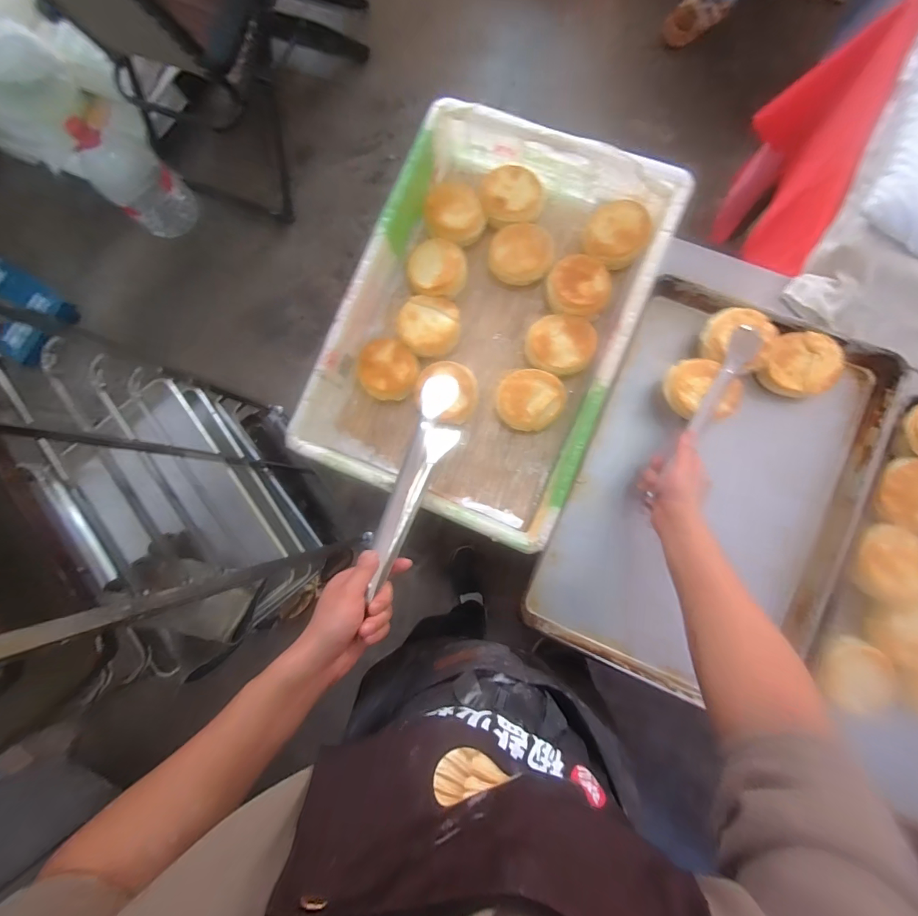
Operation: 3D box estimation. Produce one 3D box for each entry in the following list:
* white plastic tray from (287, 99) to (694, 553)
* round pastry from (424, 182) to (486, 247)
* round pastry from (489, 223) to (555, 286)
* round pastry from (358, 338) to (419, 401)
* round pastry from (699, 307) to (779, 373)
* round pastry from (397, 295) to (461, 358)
[{"bbox_3d":[0.049,-0.209,0.686,0.406,0.132,0.594,23,89,7],"label":"white plastic tray"},{"bbox_3d":[-0.005,-0.399,0.712,0.098,0.048,0.077,18,89,7],"label":"round pastry"},{"bbox_3d":[0.100,-0.329,0.694,0.102,0.043,0.083,8,88,7],"label":"round pastry"},{"bbox_3d":[-0.116,-0.147,0.706,0.092,0.026,0.099,0,87,6],"label":"round pastry"},{"bbox_3d":[0.425,-0.178,0.655,0.104,0.041,0.096,0,87,6],"label":"round pastry"},{"bbox_3d":[-0.049,-0.217,0.709,0.098,0.029,0.093,0,87,6],"label":"round pastry"}]

